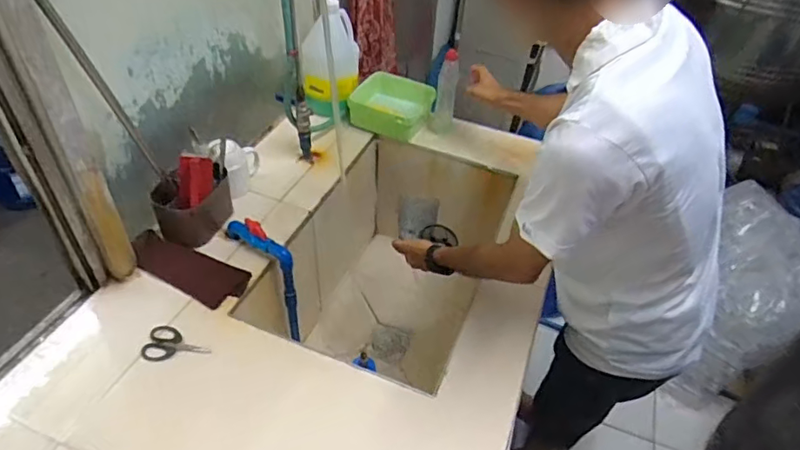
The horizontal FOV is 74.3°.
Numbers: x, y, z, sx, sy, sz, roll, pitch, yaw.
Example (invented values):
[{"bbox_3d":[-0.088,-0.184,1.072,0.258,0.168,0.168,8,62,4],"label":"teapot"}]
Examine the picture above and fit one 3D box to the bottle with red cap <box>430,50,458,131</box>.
[{"bbox_3d":[0.126,-0.349,1.392,0.069,0.211,0.057,7,43,3],"label":"bottle with red cap"}]

